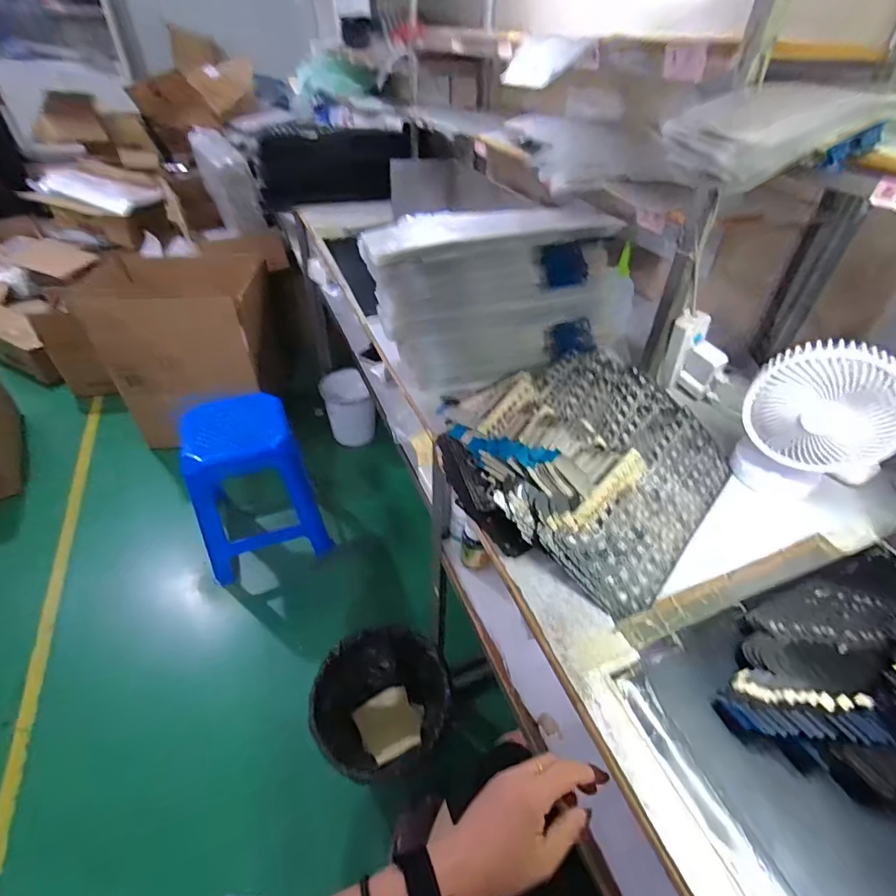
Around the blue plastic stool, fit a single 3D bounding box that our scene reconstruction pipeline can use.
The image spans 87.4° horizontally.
[{"bbox_3d":[-0.555,0.117,1.350,0.327,0.481,0.274,-13,44,-17],"label":"blue plastic stool"}]

